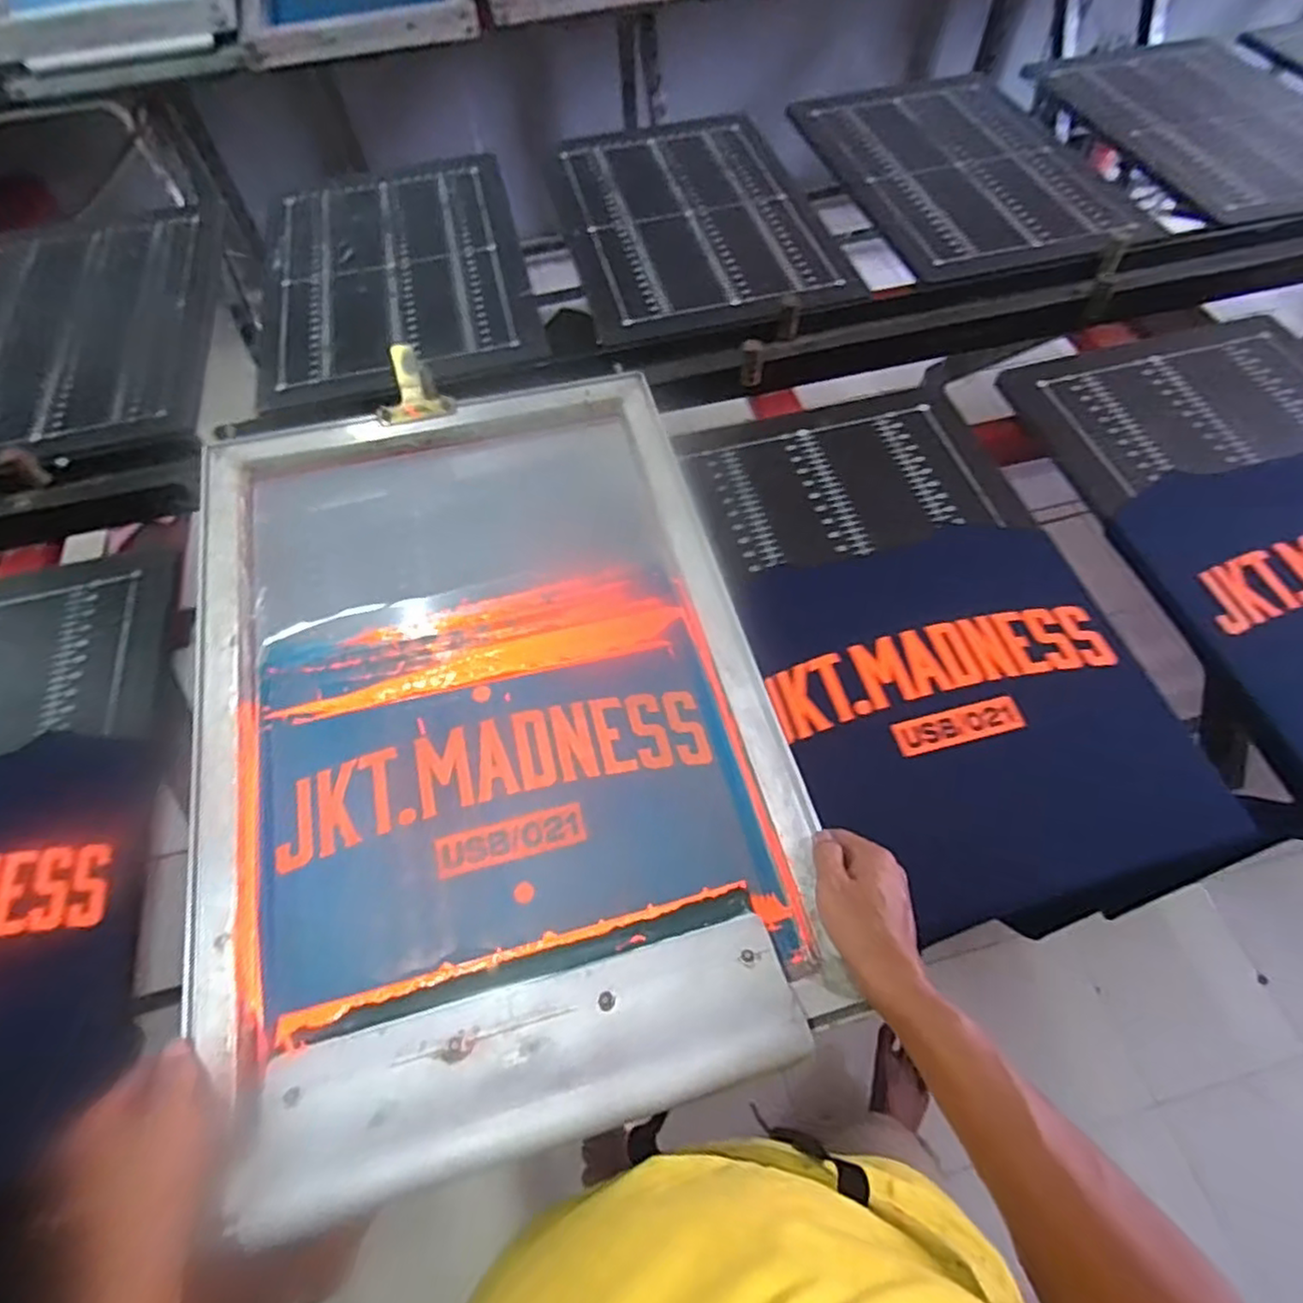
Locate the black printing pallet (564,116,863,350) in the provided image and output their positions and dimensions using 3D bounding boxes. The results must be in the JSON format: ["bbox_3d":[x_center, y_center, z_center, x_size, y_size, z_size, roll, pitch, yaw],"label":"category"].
[{"bbox_3d":[0.071,-0.715,1.097,0.384,0.021,0.612,-10,60,-2],"label":"black printing pallet"}]

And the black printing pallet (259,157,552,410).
[{"bbox_3d":[-0.396,-0.599,1.051,0.391,0.025,0.561,-13,61,-4],"label":"black printing pallet"}]

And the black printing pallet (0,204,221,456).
[{"bbox_3d":[-0.856,-0.493,1.001,0.416,0.047,0.652,-16,61,-6],"label":"black printing pallet"}]

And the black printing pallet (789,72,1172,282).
[{"bbox_3d":[0.517,-0.810,1.119,0.387,0.022,0.617,-16,61,-6],"label":"black printing pallet"}]

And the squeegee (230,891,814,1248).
[{"bbox_3d":[-0.076,0.262,0.439,0.343,0.015,0.114,-14,41,-12],"label":"squeegee"}]

